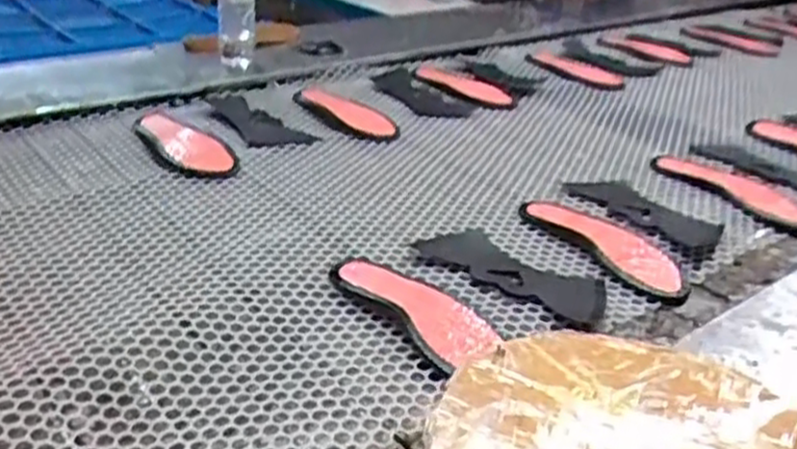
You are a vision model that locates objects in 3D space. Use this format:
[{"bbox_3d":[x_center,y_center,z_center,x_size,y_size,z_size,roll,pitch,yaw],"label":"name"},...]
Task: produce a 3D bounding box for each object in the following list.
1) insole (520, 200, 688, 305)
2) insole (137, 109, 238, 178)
[{"bbox_3d":[0.234,0.014,0.861,0.087,0.013,0.234,-15,34,-31],"label":"insole"},{"bbox_3d":[-0.297,-0.118,1.046,0.083,0.022,0.218,-19,36,-35],"label":"insole"}]

